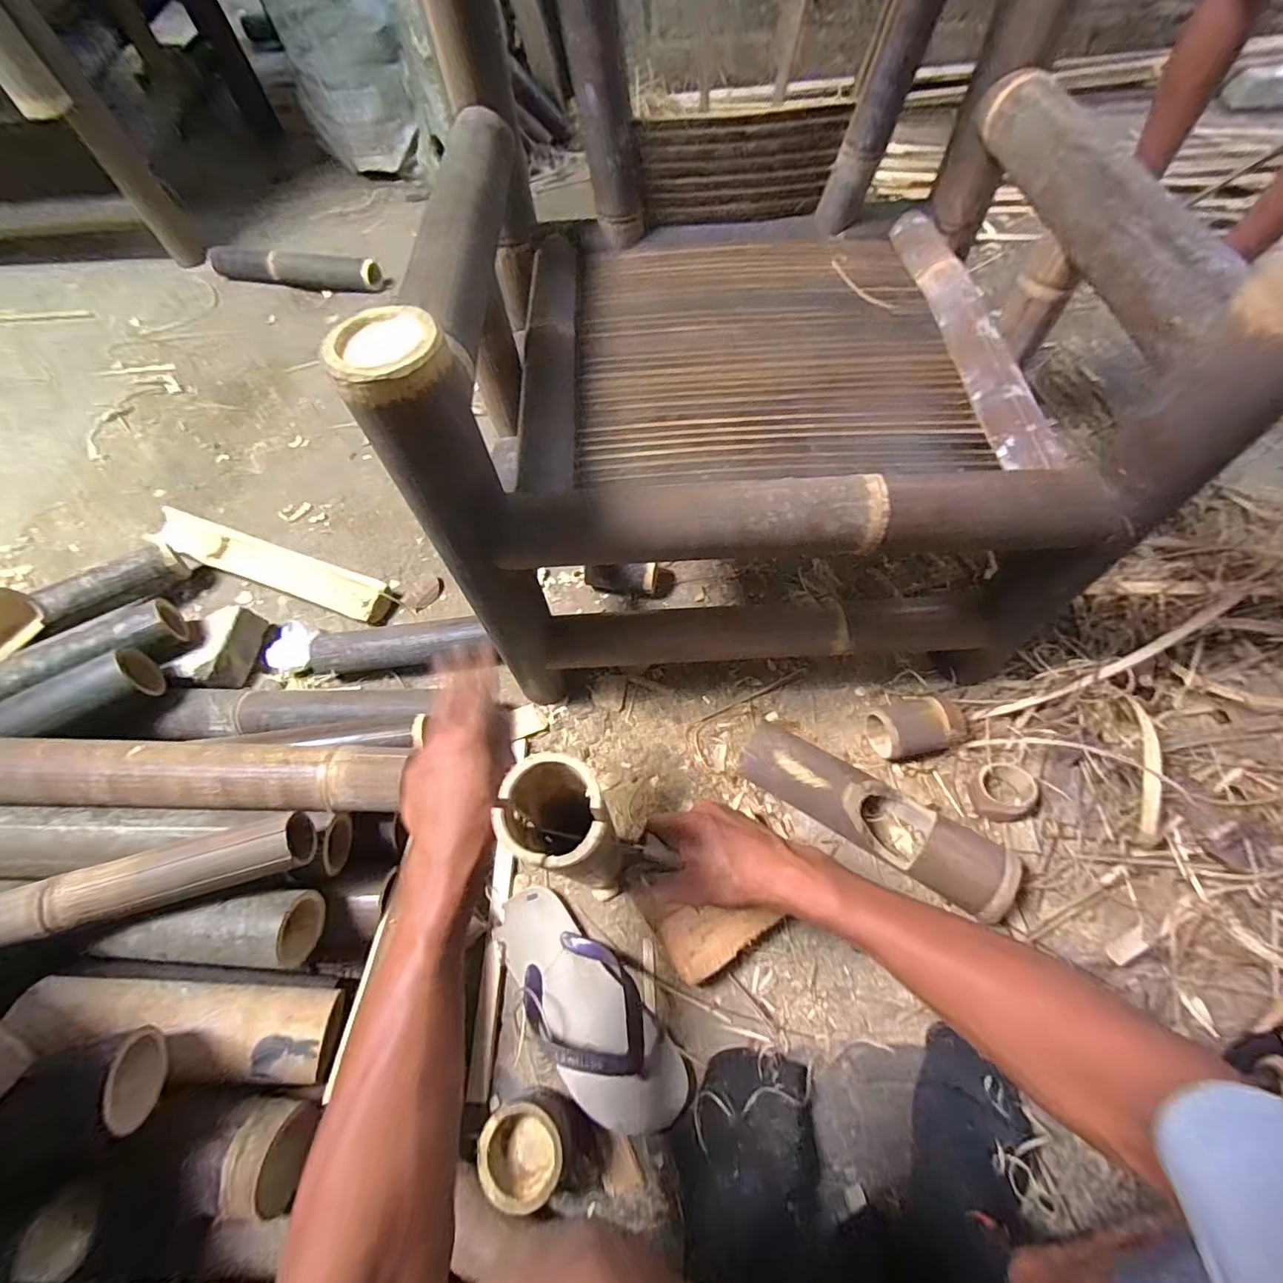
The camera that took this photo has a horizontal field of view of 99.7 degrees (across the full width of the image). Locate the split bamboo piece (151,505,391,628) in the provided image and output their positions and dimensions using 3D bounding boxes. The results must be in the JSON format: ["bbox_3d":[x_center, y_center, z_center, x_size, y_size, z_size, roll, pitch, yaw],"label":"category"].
[{"bbox_3d":[-0.593,-0.125,0.851,0.460,0.049,0.075,18,64,12],"label":"split bamboo piece"}]

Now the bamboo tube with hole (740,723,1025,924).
[{"bbox_3d":[0.267,0.196,0.634,0.305,0.067,0.084,30,67,18],"label":"bamboo tube with hole"}]

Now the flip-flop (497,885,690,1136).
[{"bbox_3d":[-0.061,0.372,0.557,0.101,0.047,0.253,-36,66,-16],"label":"flip-flop"}]

